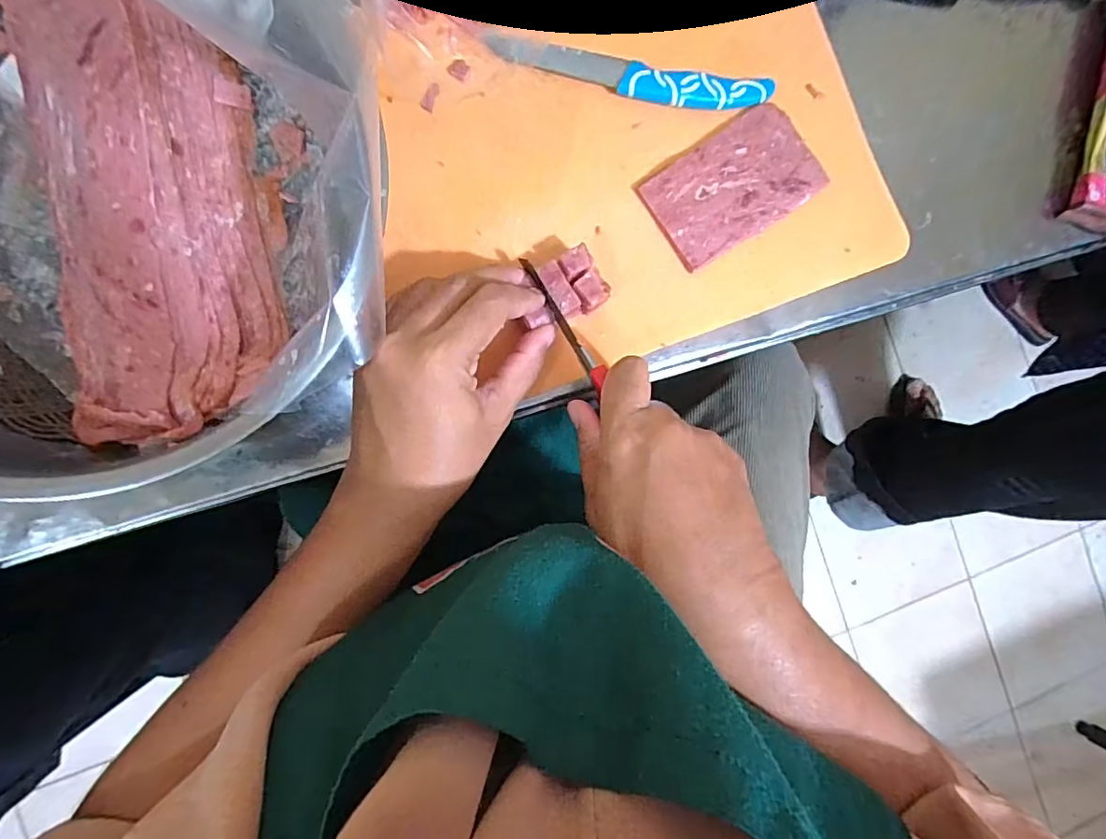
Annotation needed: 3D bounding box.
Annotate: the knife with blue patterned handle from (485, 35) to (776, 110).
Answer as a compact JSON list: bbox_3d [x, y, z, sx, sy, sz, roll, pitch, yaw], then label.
[{"bbox_3d":[0.050,-0.207,0.317,0.171,0.010,0.026,5,88,-8],"label":"knife with blue patterned handle"}]

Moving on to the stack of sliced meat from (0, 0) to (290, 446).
[{"bbox_3d":[-0.197,-0.099,0.264,0.094,0.047,0.213,-10,90,-8],"label":"stack of sliced meat"}]

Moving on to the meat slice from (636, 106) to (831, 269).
[{"bbox_3d":[0.112,-0.145,0.323,0.105,0.008,0.065,-33,94,-8],"label":"meat slice"}]

